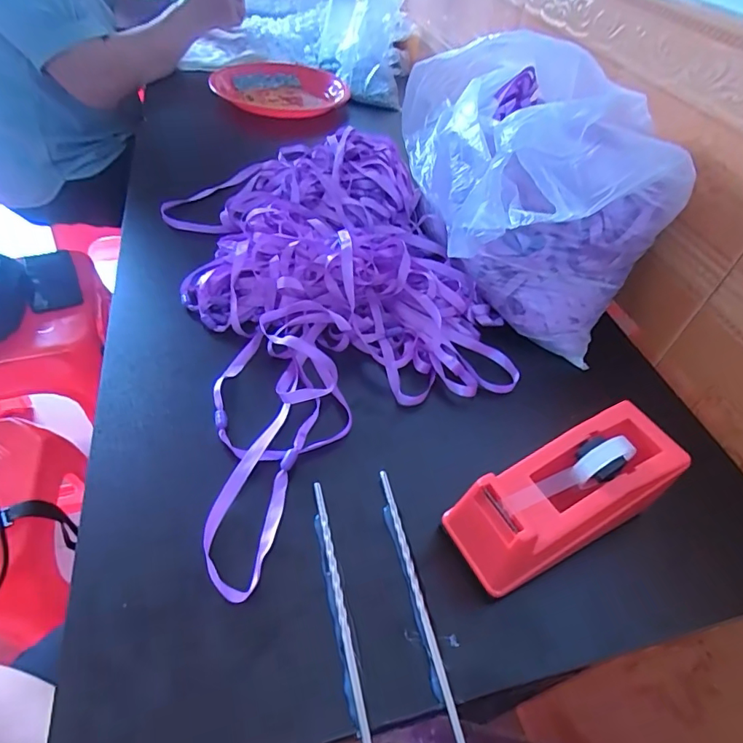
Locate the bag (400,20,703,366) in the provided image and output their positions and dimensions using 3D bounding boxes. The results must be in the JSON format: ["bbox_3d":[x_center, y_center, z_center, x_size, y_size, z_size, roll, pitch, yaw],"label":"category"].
[{"bbox_3d":[0.132,-0.173,0.468,0.272,0.193,0.193,27,49,18],"label":"bag"}]

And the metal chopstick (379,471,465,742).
[{"bbox_3d":[0.033,0.155,0.293,0.006,0.008,0.214,-9,51,-12],"label":"metal chopstick"}]

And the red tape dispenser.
[{"bbox_3d":[0.127,0.081,0.324,0.157,0.069,0.063,-19,52,-23],"label":"red tape dispenser"}]

